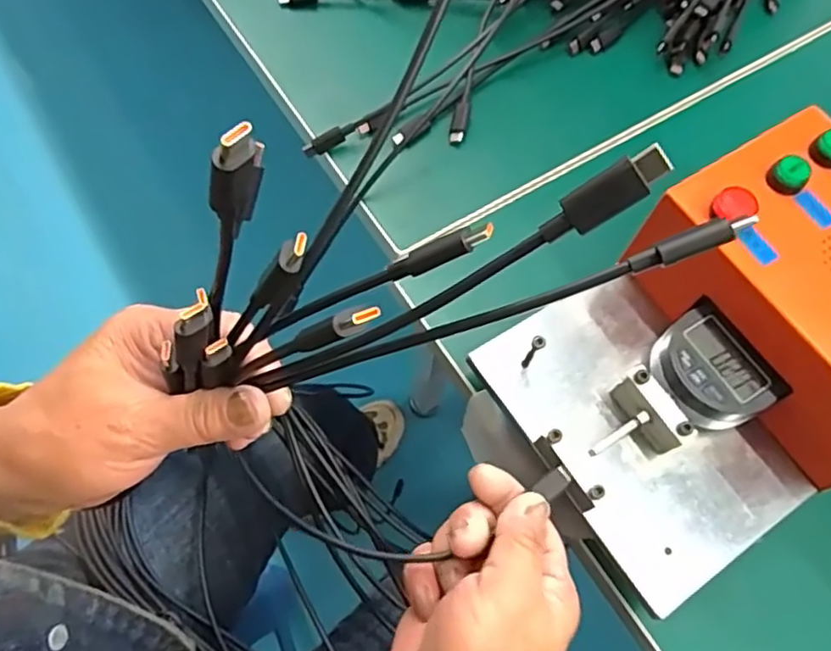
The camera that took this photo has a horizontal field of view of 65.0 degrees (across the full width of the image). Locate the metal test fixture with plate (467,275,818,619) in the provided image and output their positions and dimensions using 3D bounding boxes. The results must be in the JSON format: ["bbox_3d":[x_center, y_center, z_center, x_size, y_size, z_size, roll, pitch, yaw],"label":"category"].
[{"bbox_3d":[0.110,0.046,0.315,0.103,0.030,0.146,-29,70,-15],"label":"metal test fixture with plate"}]

